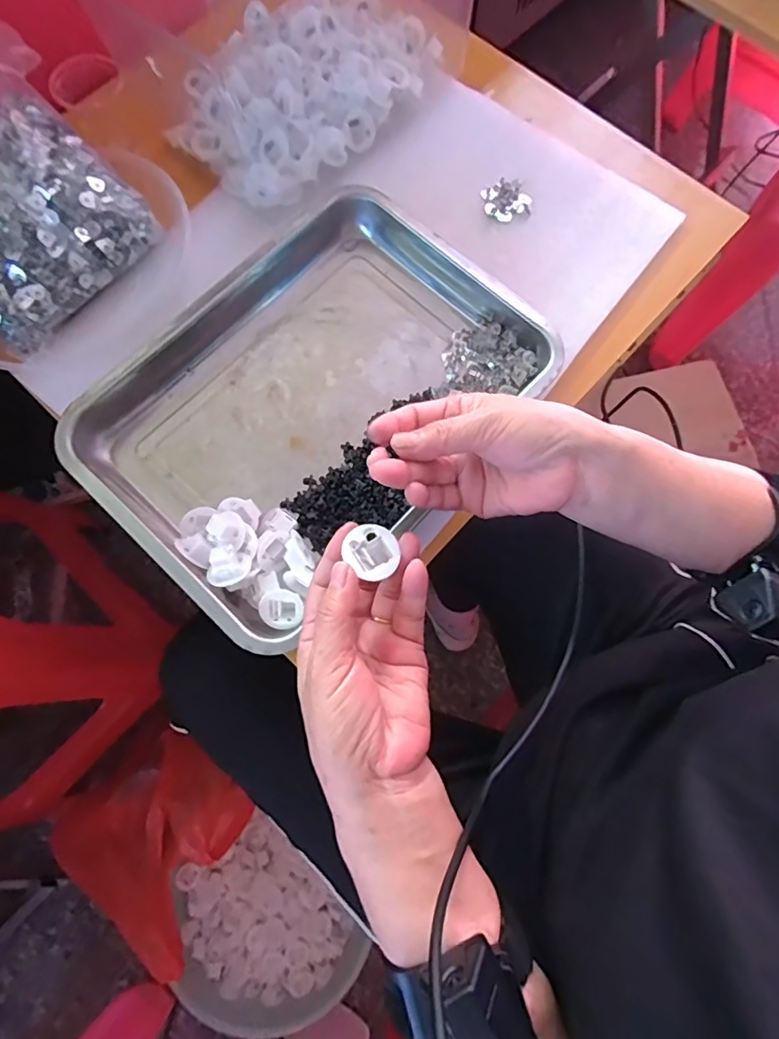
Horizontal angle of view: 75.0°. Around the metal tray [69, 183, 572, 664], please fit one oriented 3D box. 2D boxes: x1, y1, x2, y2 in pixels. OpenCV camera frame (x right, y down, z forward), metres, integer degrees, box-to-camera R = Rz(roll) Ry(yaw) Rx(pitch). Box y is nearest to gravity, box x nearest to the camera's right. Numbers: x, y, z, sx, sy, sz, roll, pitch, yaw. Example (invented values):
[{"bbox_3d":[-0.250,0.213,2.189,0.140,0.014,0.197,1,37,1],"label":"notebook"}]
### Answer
[{"bbox_3d":[-0.068,-0.107,0.435,0.270,0.043,0.361,43,79,9],"label":"metal tray"}]

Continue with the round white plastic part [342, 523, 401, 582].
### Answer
[{"bbox_3d":[-0.010,0.019,0.304,0.029,0.012,0.031,0,75,-1],"label":"round white plastic part"}]

